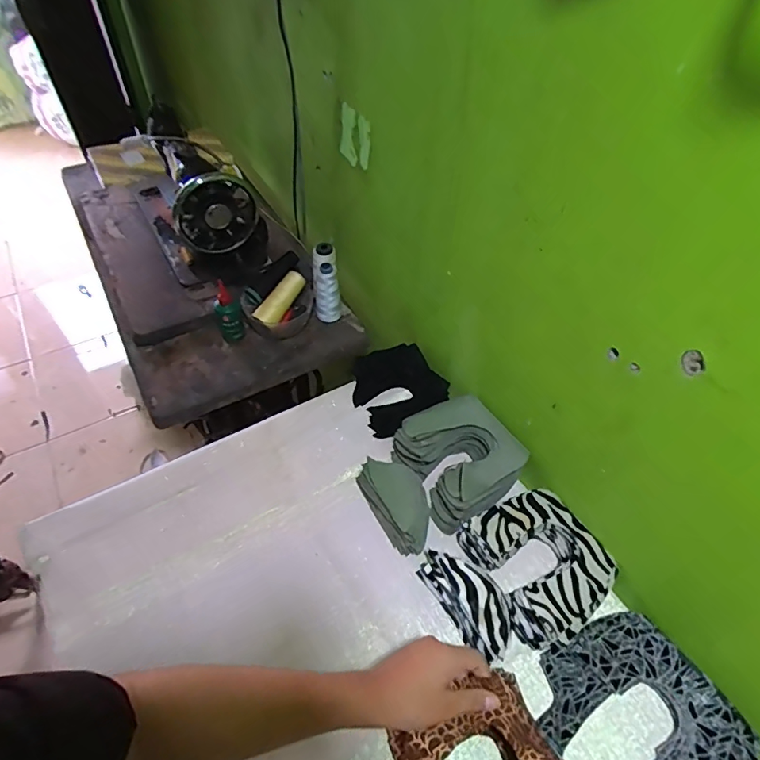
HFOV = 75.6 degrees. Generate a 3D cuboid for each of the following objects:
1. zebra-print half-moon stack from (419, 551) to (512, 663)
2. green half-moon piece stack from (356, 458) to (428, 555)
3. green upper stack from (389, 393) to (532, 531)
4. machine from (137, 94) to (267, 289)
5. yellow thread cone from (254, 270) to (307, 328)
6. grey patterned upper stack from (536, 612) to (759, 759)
[{"bbox_3d":[0.103,0.252,0.567,0.055,0.066,0.133,-23,56,-20],"label":"zebra-print half-moon stack"},{"bbox_3d":[0.025,0.156,0.632,0.058,0.065,0.127,-22,55,-19],"label":"green half-moon piece stack"},{"bbox_3d":[0.114,0.109,0.684,0.146,0.058,0.161,-22,56,-20],"label":"green upper stack"},{"bbox_3d":[-0.374,-0.374,0.962,0.167,0.238,0.435,-23,56,-20],"label":"machine"},{"bbox_3d":[-0.169,-0.139,0.851,0.042,0.043,0.114,36,83,23],"label":"yellow thread cone"},{"bbox_3d":[0.267,0.359,0.506,0.178,0.036,0.191,-24,56,-21],"label":"grey patterned upper stack"}]

